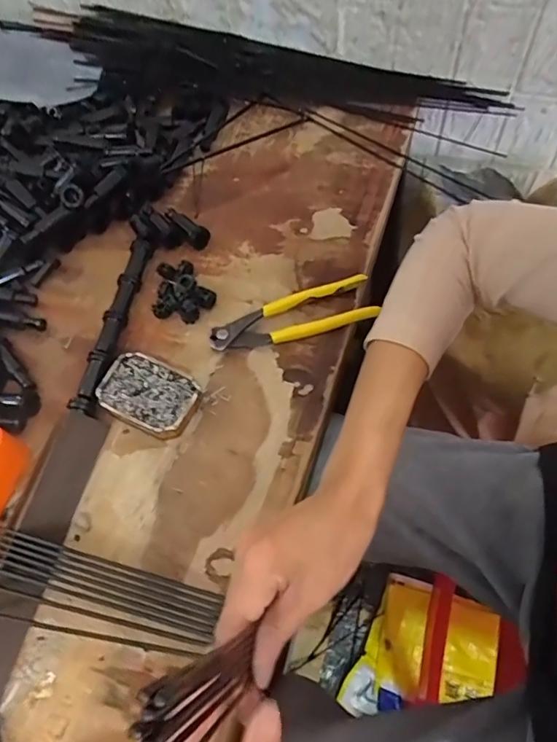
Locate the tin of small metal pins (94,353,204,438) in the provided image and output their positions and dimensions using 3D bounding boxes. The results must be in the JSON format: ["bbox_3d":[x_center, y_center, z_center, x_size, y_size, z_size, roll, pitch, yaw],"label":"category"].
[{"bbox_3d":[-0.117,0.022,0.449,0.091,0.021,0.062,24,65,17],"label":"tin of small metal pins"}]

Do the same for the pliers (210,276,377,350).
[{"bbox_3d":[0.012,-0.055,0.480,0.158,0.023,0.047,-13,60,-3],"label":"pliers"}]

